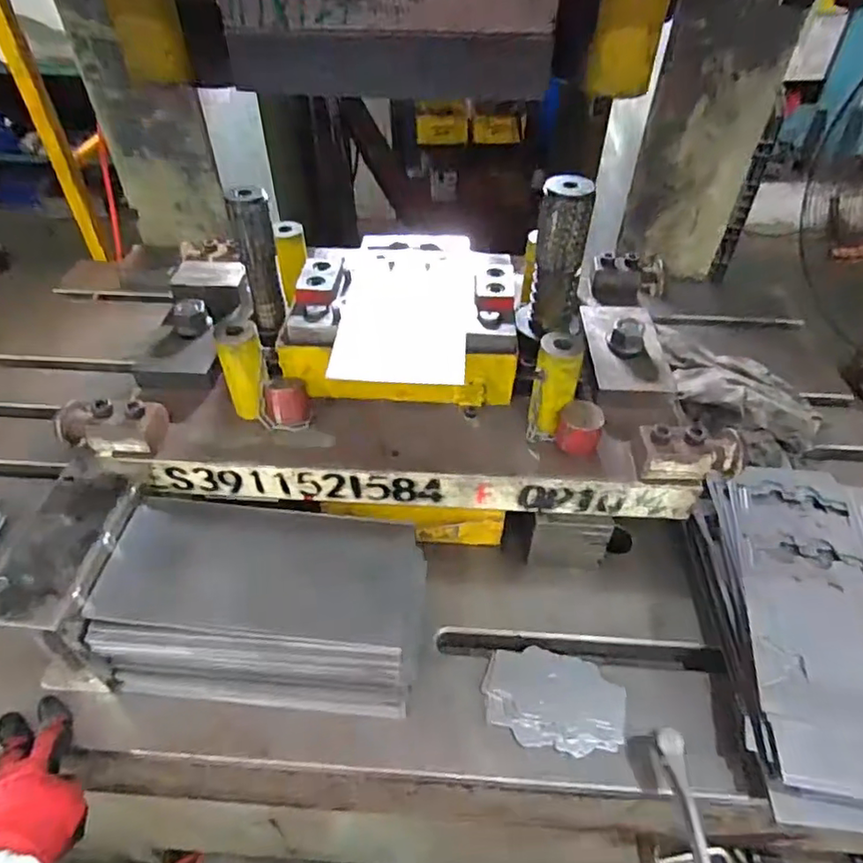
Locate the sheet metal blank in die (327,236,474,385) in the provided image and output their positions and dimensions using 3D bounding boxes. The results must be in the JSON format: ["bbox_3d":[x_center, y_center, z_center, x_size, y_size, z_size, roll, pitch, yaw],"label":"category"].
[{"bbox_3d":[-0.023,-0.137,0.594,0.120,0.008,0.256,2,46,1],"label":"sheet metal blank in die"}]

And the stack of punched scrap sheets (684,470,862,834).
[{"bbox_3d":[0.349,0.172,0.536,0.175,0.050,0.322,5,45,4],"label":"stack of punched scrap sheets"}]

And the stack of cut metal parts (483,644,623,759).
[{"bbox_3d":[0.109,0.235,0.513,0.120,0.017,0.076,9,45,8],"label":"stack of cut metal parts"}]

